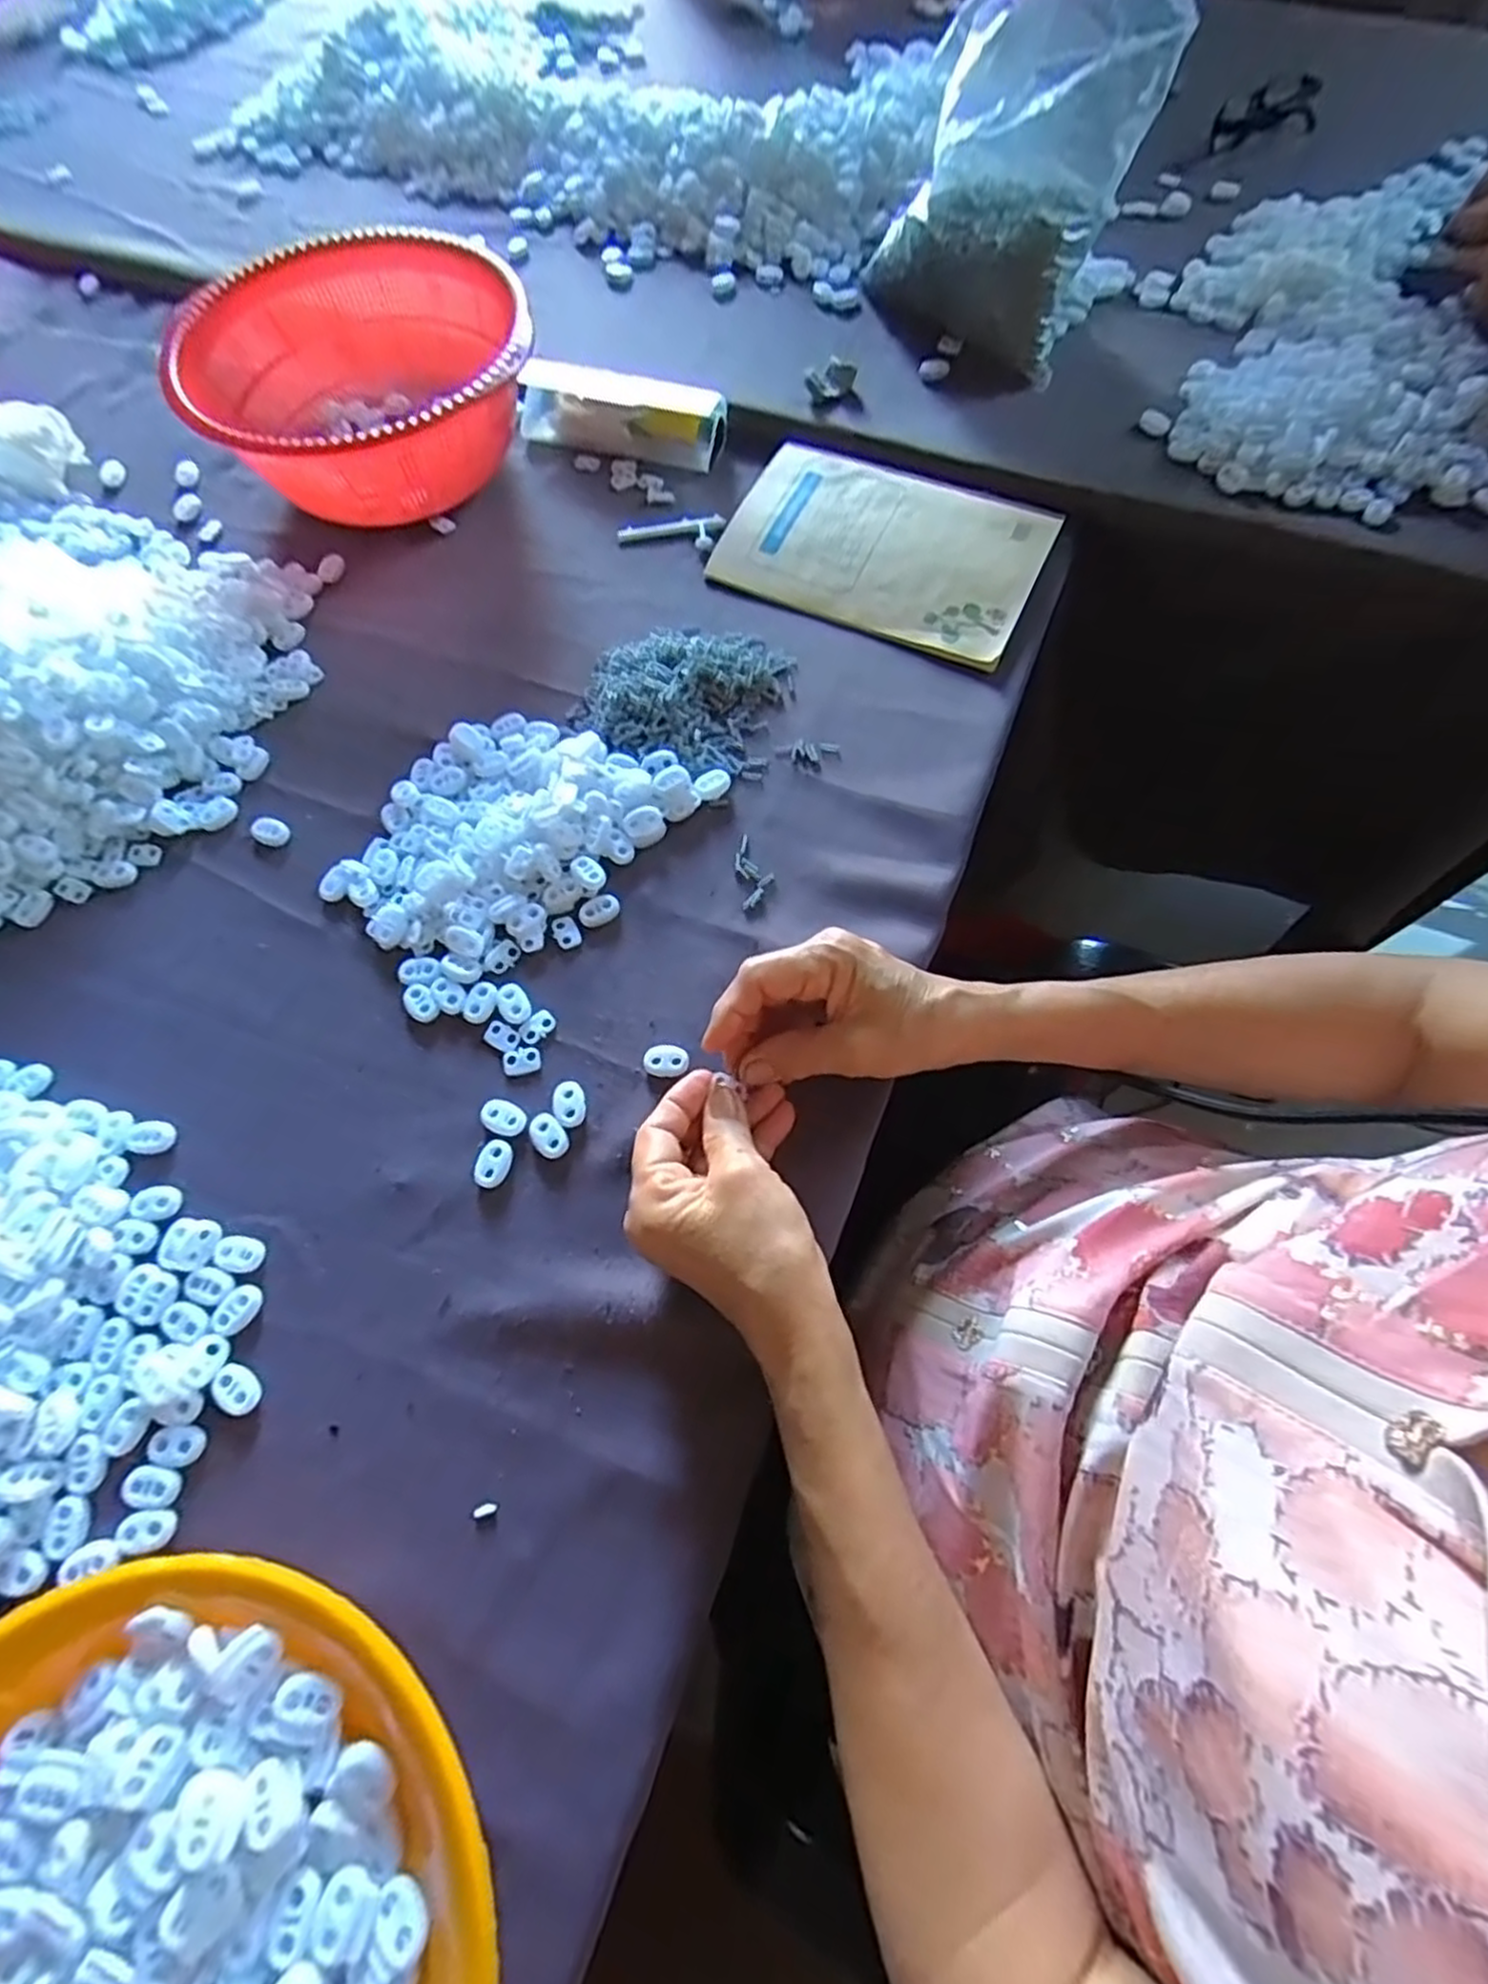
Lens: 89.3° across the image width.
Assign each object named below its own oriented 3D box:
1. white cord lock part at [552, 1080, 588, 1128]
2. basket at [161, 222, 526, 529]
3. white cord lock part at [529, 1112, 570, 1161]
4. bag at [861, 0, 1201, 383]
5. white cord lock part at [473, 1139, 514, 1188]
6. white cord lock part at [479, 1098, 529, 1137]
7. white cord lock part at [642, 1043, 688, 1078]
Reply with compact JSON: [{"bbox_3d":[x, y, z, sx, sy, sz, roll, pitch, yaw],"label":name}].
[{"bbox_3d":[-0.087,0.055,0.374,0.015,0.004,0.023,-14,67,-5],"label":"white cord lock part"},{"bbox_3d":[-0.260,-0.423,0.534,0.221,0.086,0.240,-19,67,-6],"label":"basket"},{"bbox_3d":[-0.096,0.070,0.367,0.015,0.004,0.023,-39,71,-14],"label":"white cord lock part"},{"bbox_3d":[0.179,-0.574,0.522,0.162,0.160,0.125,36,72,16],"label":"bag"},{"bbox_3d":[-0.121,0.082,0.363,0.016,0.004,0.022,17,68,9],"label":"white cord lock part"},{"bbox_3d":[-0.119,0.062,0.371,0.024,0.004,0.016,21,69,11],"label":"white cord lock part"},{"bbox_3d":[-0.039,0.034,0.381,0.022,0.005,0.017,-4,66,0],"label":"white cord lock part"}]

